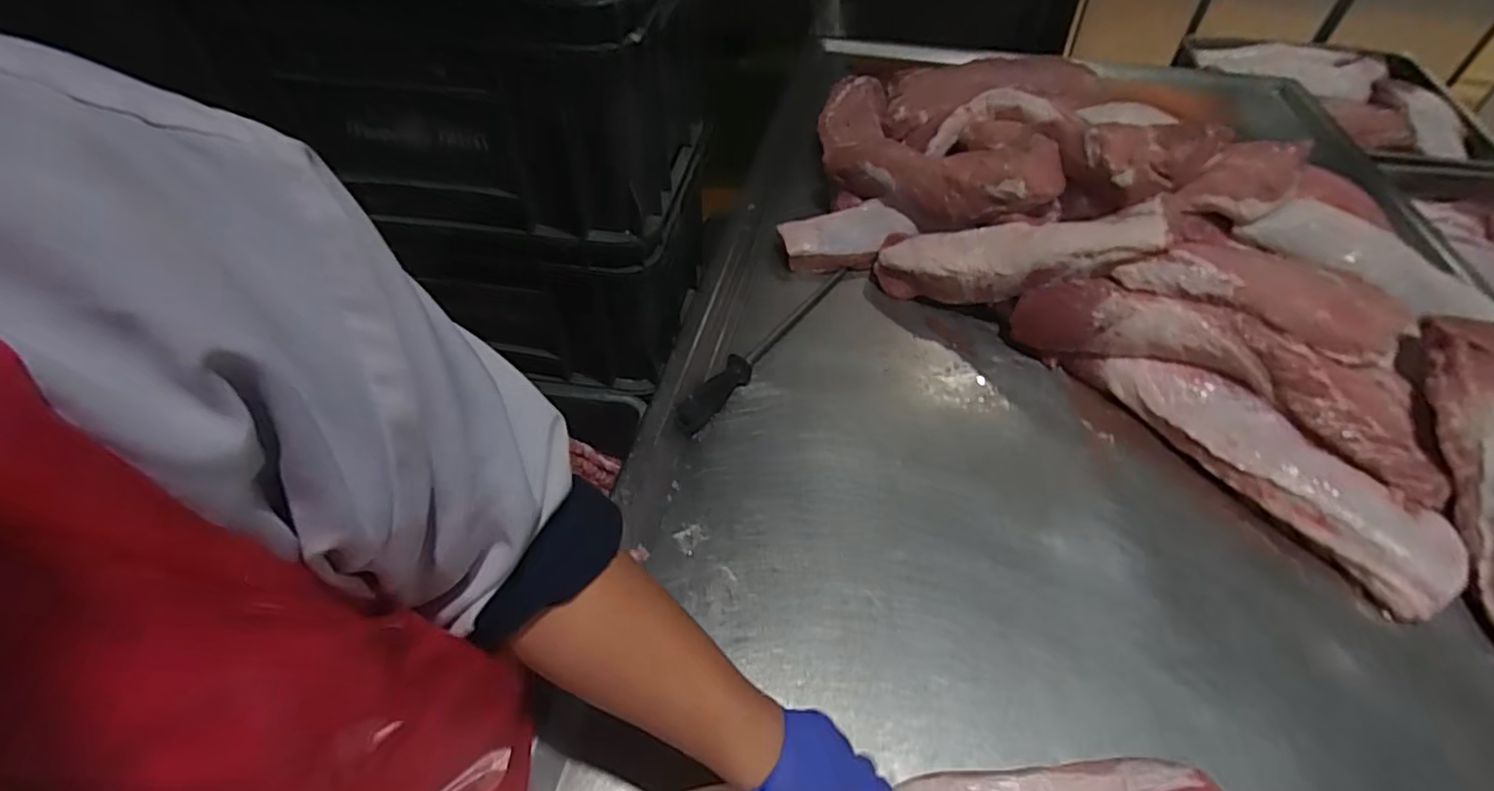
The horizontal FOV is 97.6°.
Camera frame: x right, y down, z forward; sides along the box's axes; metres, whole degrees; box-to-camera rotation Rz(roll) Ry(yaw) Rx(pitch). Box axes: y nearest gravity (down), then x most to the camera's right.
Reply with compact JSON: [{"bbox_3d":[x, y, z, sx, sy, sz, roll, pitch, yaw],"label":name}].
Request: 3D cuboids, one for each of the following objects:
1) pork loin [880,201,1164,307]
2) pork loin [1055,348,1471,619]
[{"bbox_3d":[0.369,-0.196,0.915,0.366,0.077,0.125,-3,43,28],"label":"pork loin"},{"bbox_3d":[0.575,0.061,0.753,0.098,0.064,0.416,-25,52,-22],"label":"pork loin"}]

